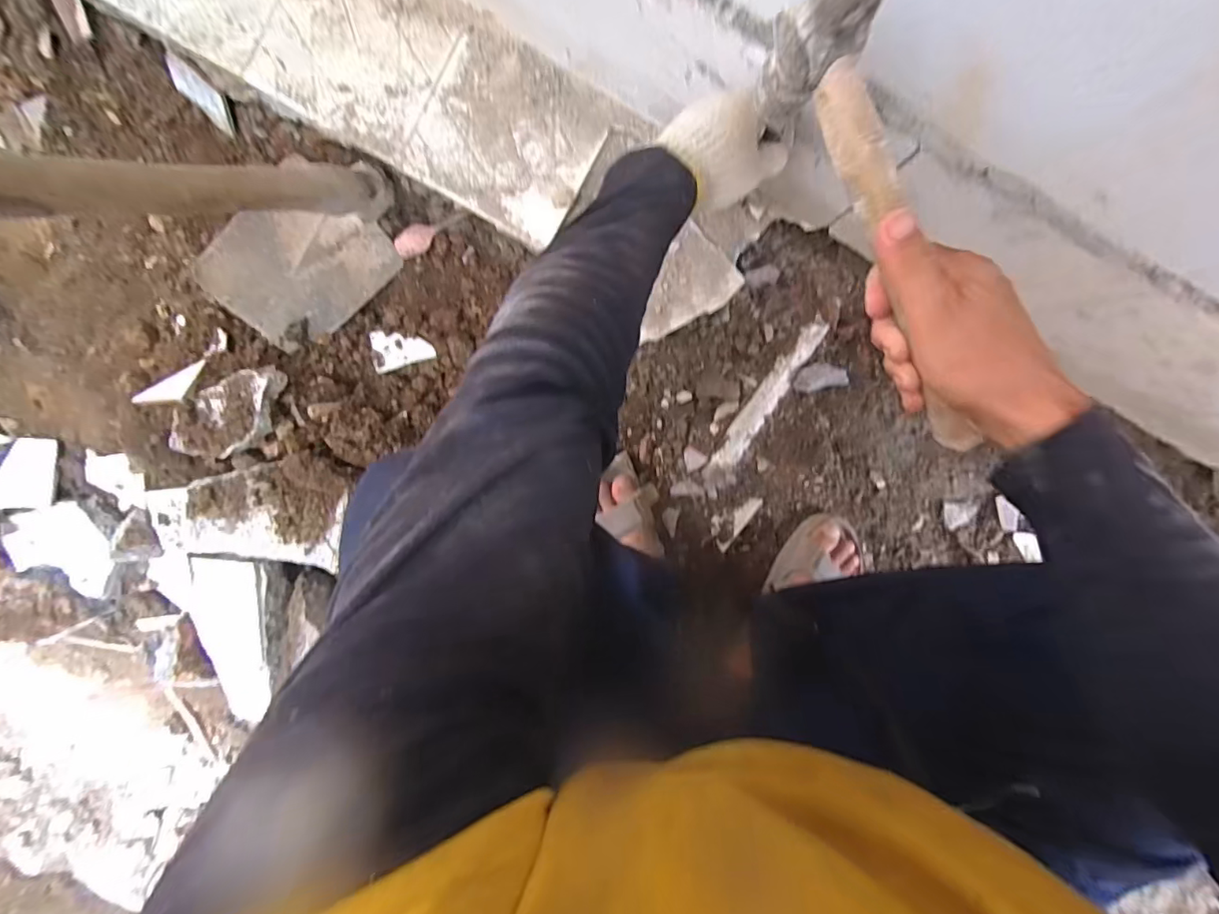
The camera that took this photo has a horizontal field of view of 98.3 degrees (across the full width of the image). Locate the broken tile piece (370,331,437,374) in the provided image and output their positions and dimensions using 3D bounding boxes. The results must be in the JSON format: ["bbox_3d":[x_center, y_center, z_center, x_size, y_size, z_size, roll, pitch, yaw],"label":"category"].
[{"bbox_3d":[-0.288,-0.152,0.728,0.079,0.006,0.059,-19,85,-15],"label":"broken tile piece"}]

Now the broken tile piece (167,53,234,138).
[{"bbox_3d":[-0.519,-0.462,0.666,0.108,0.054,0.006,42,53,2],"label":"broken tile piece"}]

